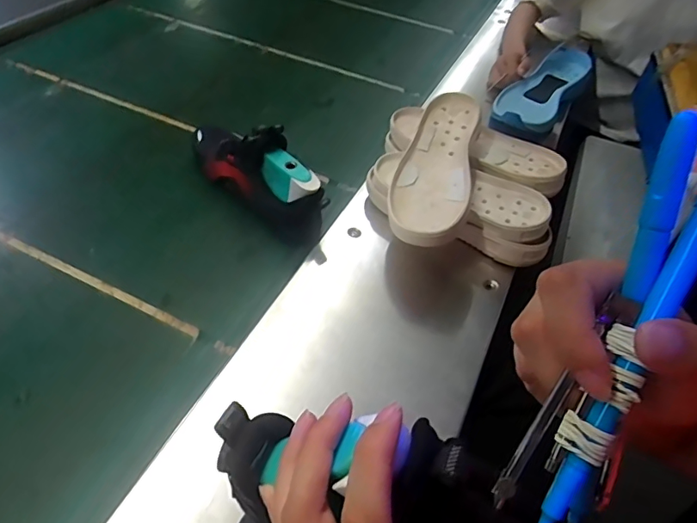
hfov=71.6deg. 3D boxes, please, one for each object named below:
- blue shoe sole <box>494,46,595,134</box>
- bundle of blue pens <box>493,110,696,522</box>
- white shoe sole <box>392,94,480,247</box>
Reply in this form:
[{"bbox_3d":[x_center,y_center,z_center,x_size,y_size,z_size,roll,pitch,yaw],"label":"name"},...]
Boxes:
[{"bbox_3d":[0.342,-0.304,0.859,0.114,0.072,0.278,33,53,24],"label":"blue shoe sole"},{"bbox_3d":[0.099,0.021,0.168,0.031,0.161,0.014,25,4,20],"label":"bundle of blue pens"},{"bbox_3d":[0.112,-0.122,0.608,0.094,0.029,0.258,13,58,8],"label":"white shoe sole"}]

